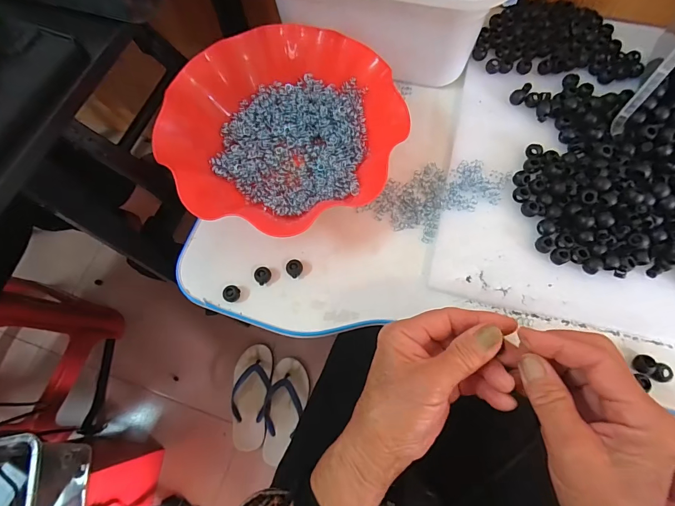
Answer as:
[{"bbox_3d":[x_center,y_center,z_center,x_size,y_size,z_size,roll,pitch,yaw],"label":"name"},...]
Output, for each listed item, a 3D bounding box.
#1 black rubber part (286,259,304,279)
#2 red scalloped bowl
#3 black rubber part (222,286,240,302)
[{"bbox_3d":[-0.041,0.015,0.347,0.015,0.010,0.015,-1,70,2],"label":"black rubber part"},{"bbox_3d":[-0.054,-0.117,0.366,0.211,0.063,0.213,-1,70,2],"label":"red scalloped bowl"},{"bbox_3d":[-0.099,0.038,0.340,0.013,0.012,0.015,38,76,14],"label":"black rubber part"}]

